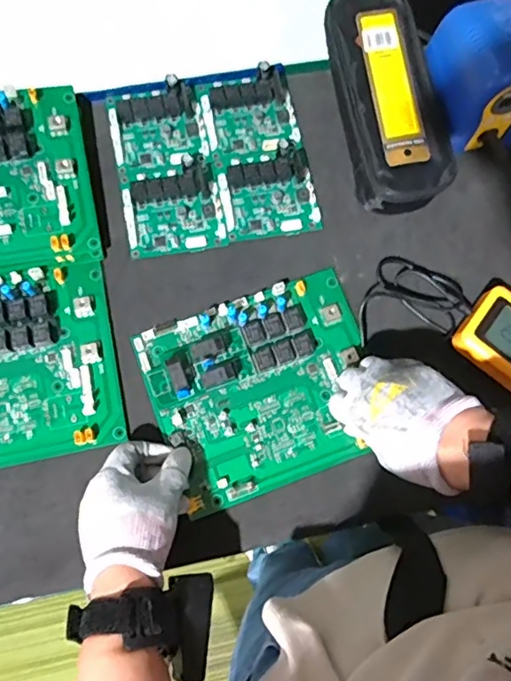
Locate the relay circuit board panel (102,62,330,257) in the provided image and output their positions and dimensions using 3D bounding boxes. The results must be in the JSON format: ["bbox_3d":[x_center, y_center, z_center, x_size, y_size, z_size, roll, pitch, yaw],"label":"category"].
[{"bbox_3d":[-0.043,-0.182,0.544,0.186,0.021,0.180,-11,77,-4],"label":"relay circuit board panel"}]

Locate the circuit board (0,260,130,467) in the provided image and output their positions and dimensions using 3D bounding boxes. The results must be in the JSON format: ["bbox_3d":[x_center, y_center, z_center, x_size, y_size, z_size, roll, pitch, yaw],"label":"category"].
[{"bbox_3d":[-0.227,0.022,0.479,0.199,0.029,0.171,-11,77,-4],"label":"circuit board"}]

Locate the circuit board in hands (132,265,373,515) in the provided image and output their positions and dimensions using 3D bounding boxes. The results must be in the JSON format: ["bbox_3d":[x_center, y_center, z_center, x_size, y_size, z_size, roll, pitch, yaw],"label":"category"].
[{"bbox_3d":[0.009,0.038,0.486,0.196,0.029,0.174,-19,78,-6],"label":"circuit board in hands"}]

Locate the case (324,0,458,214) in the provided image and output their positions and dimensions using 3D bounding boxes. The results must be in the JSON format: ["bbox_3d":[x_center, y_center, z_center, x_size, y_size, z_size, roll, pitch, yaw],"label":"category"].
[{"bbox_3d":[0.132,-0.243,0.548,0.093,0.045,0.230,-11,77,-4],"label":"case"}]

